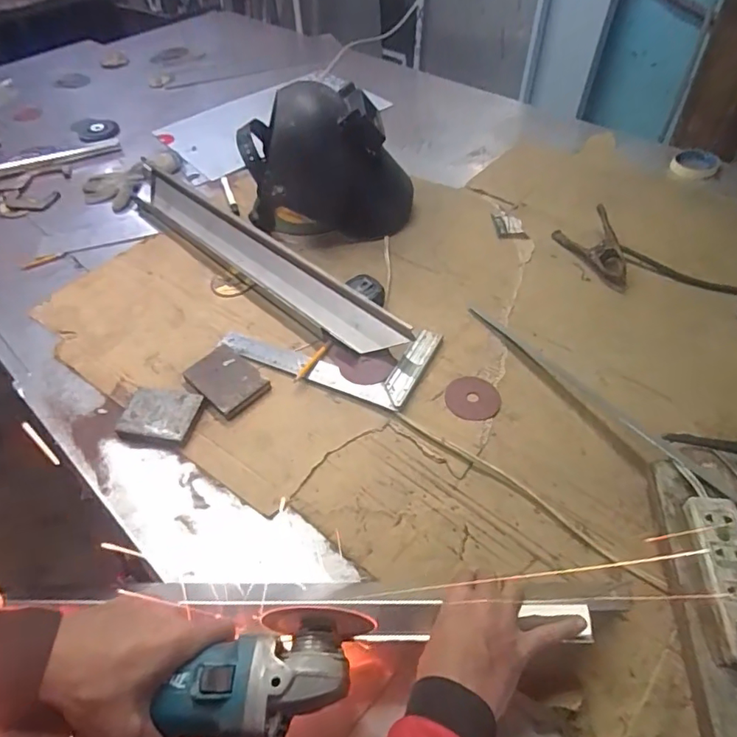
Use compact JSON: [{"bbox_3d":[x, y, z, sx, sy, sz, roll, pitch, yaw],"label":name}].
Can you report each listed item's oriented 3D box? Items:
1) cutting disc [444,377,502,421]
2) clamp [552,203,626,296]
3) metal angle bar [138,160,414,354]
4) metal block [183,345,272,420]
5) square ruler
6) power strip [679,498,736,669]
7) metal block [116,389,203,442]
[{"bbox_3d":[0.139,0.039,0.677,0.071,0.004,0.069,-2,50,3],"label":"cutting disc"},{"bbox_3d":[0.377,-0.194,0.833,0.076,0.047,0.162,-13,51,-7],"label":"clamp"},{"bbox_3d":[-0.213,-0.206,0.865,0.074,0.068,0.707,-38,57,-24],"label":"metal angle bar"},{"bbox_3d":[-0.197,0.018,0.710,0.107,0.023,0.079,32,59,27],"label":"metal block"},{"bbox_3d":[-0.060,-0.037,0.751,0.300,0.015,0.143,18,54,18],"label":"square ruler"},{"bbox_3d":[0.330,0.193,0.468,0.057,0.034,0.144,2,50,4],"label":"power strip"},{"bbox_3d":[-0.278,0.061,0.683,0.093,0.022,0.074,6,51,10],"label":"metal block"}]

